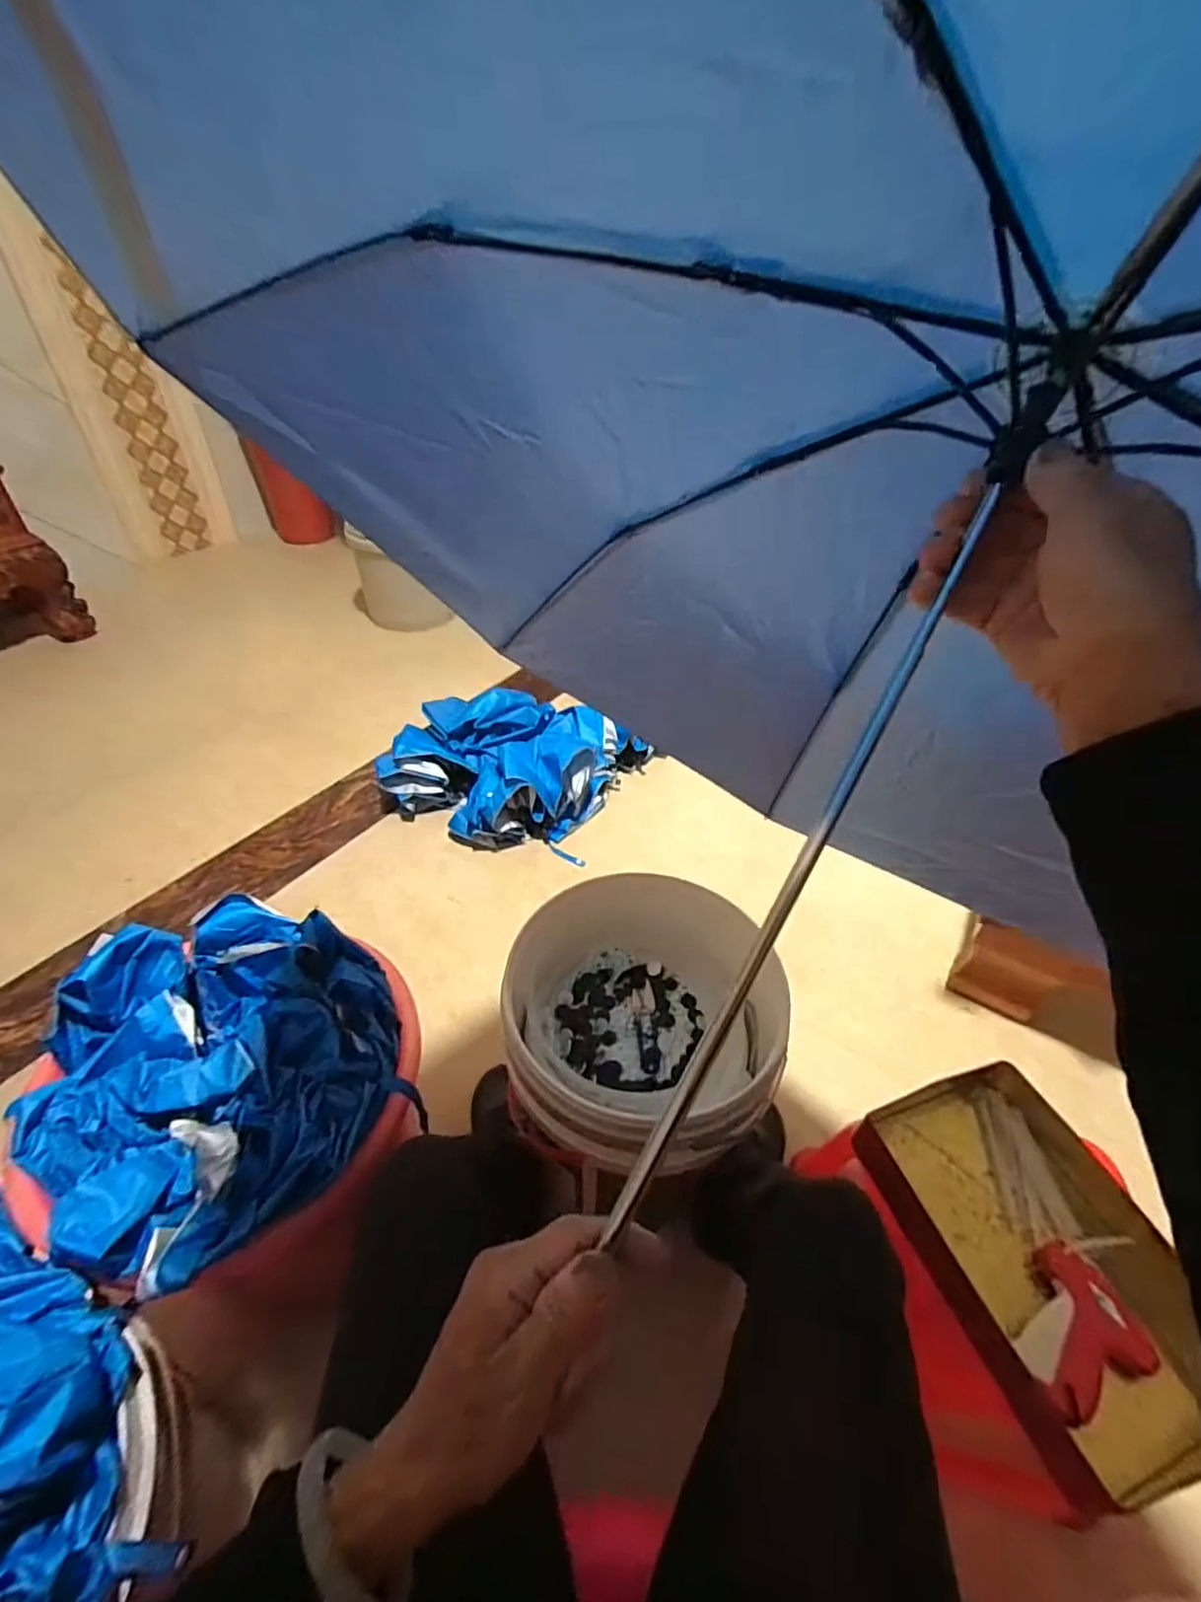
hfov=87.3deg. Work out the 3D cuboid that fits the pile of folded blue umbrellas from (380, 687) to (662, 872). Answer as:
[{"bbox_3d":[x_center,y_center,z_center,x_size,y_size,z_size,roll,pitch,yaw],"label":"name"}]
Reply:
[{"bbox_3d":[-0.207,-0.096,1.519,0.549,0.180,0.448,16,43,12],"label":"pile of folded blue umbrellas"}]

